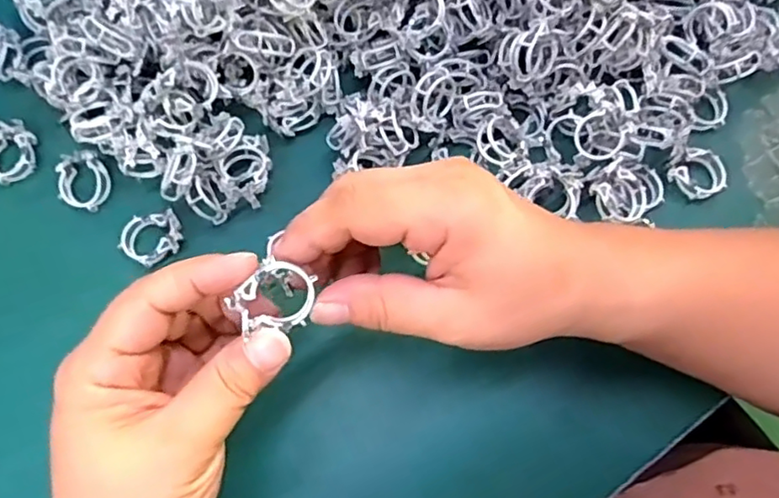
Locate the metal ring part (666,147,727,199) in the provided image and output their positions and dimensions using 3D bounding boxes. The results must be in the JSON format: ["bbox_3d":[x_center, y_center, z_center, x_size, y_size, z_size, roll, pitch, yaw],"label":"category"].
[{"bbox_3d":[0.166,-0.041,0.323,0.027,0.011,0.029,0,73,-1],"label":"metal ring part"}]

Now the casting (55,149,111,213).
[{"bbox_3d":[-0.162,-0.036,0.323,0.024,0.008,0.032,-7,74,-3],"label":"casting"}]

